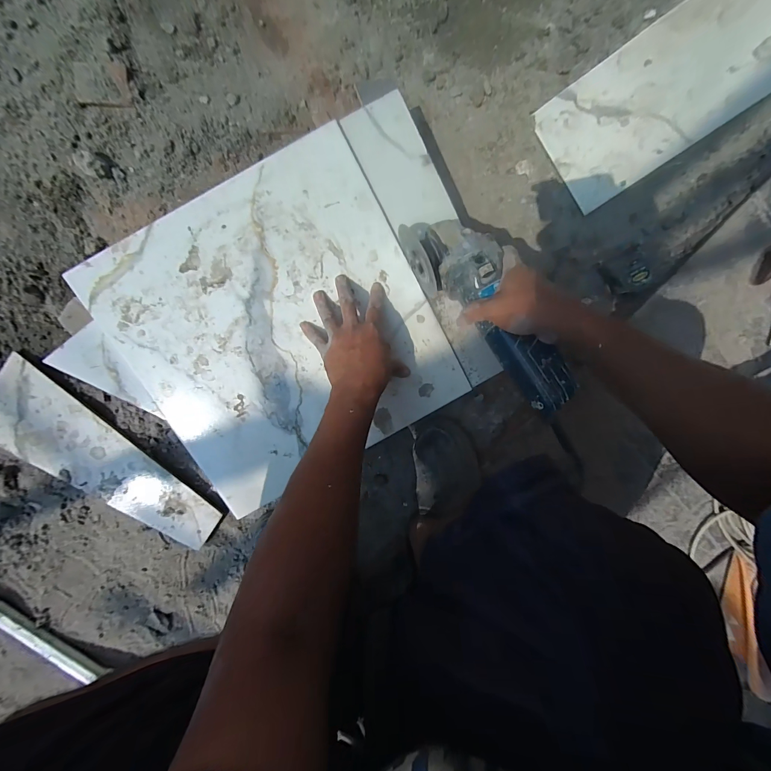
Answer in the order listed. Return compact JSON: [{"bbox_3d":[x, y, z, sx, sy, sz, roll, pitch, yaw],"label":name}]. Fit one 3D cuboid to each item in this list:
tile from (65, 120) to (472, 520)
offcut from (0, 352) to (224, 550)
[{"bbox_3d":[-0.142,-0.068,0.479,0.399,0.016,0.388,-28,99,2],"label":"tile"},{"bbox_3d":[-0.450,0.121,0.560,0.394,0.012,0.134,34,96,-7],"label":"offcut"}]

